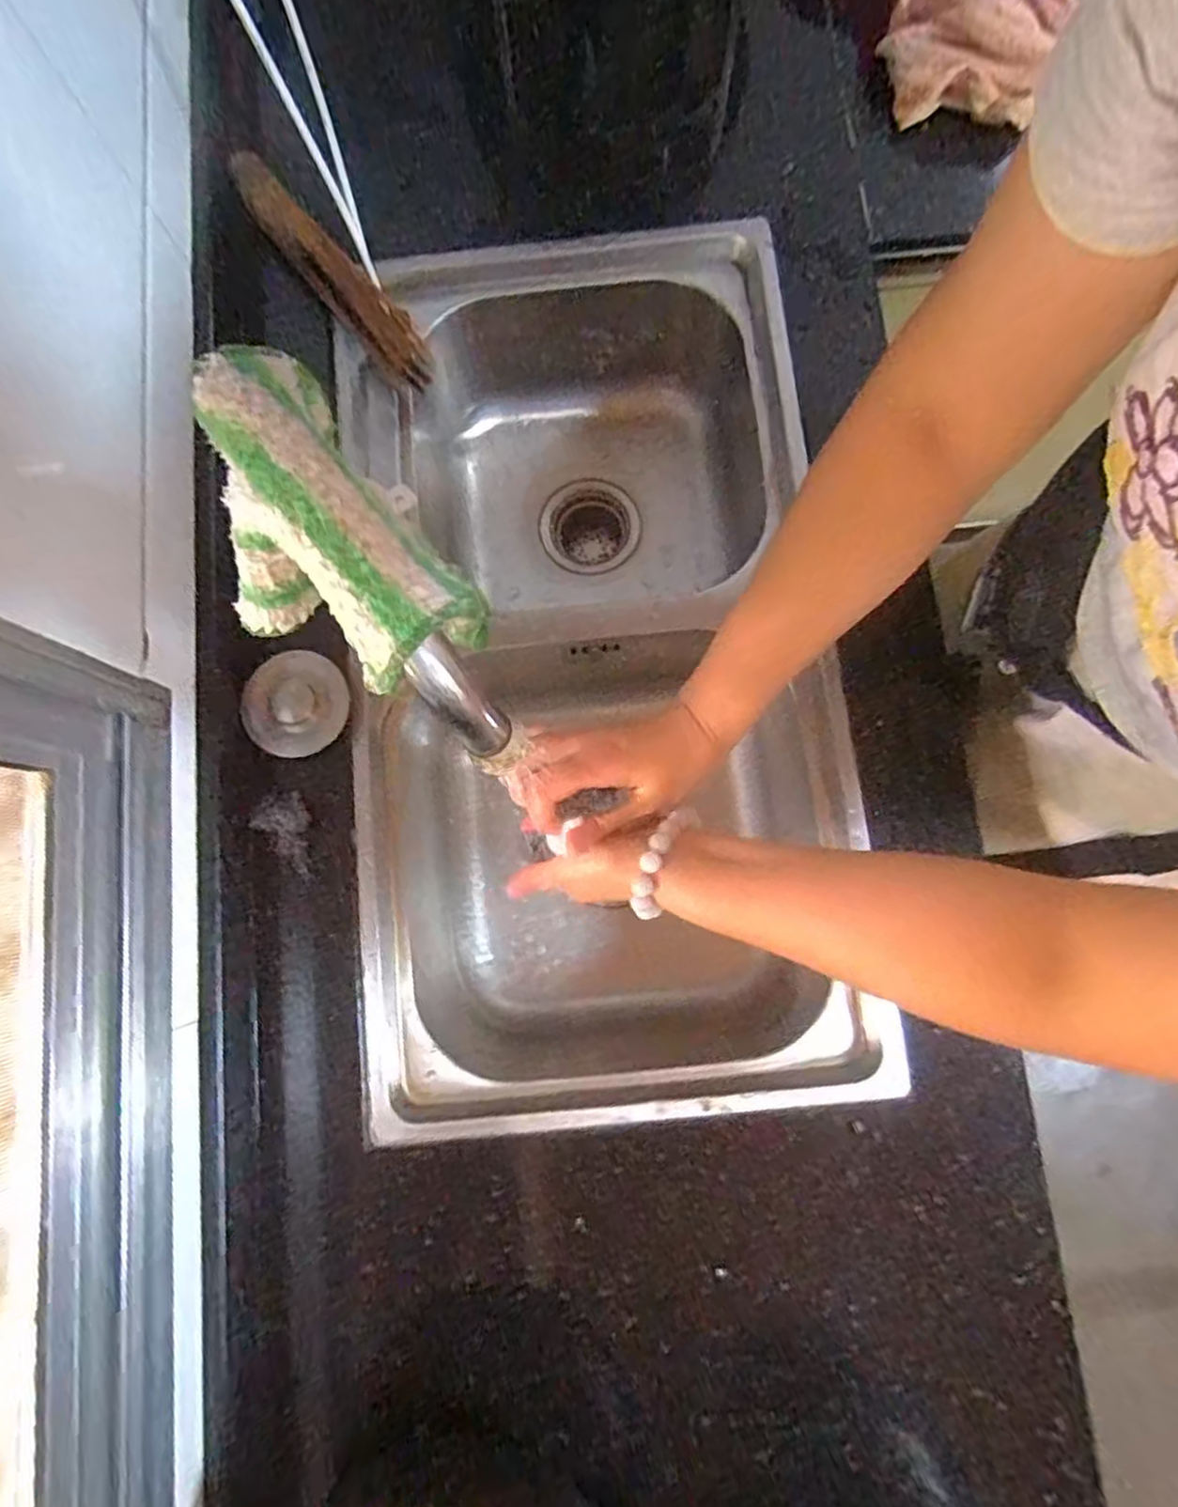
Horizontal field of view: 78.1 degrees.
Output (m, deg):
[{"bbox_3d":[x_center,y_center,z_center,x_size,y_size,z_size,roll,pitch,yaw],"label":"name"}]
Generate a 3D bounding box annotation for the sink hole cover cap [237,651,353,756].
[{"bbox_3d":[-0.235,-0.041,0.582,0.082,0.017,0.084,0,81,1],"label":"sink hole cover cap"}]

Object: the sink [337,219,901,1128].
[{"bbox_3d":[0.002,-0.079,0.699,0.410,0.230,0.750,-6,80,0],"label":"sink"}]

